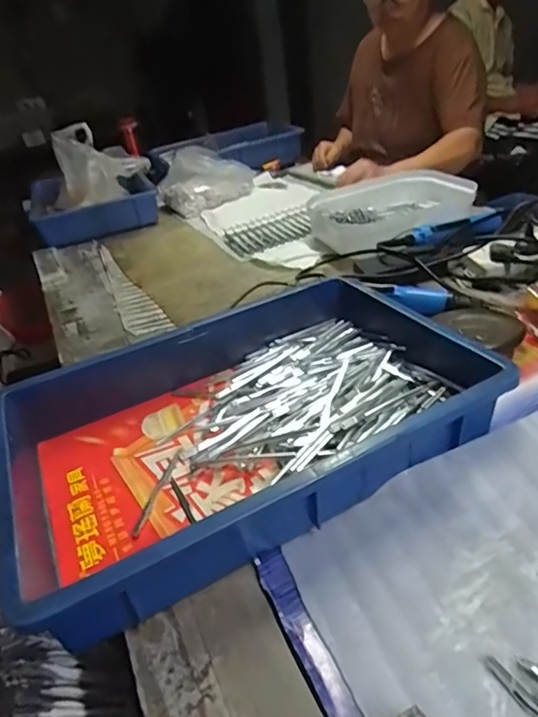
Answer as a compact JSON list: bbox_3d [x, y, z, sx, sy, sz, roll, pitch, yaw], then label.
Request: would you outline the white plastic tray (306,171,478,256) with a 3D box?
[{"bbox_3d":[0.222,-0.260,0.895,0.260,0.070,0.227,-13,33,-8],"label":"white plastic tray"}]

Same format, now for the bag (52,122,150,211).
[{"bbox_3d":[-0.470,-0.499,1.312,0.256,0.185,0.123,-4,34,10],"label":"bag"}]

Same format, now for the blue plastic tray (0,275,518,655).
[{"bbox_3d":[-0.027,0.055,0.482,0.410,0.078,0.276,-21,35,-20],"label":"blue plastic tray"}]

